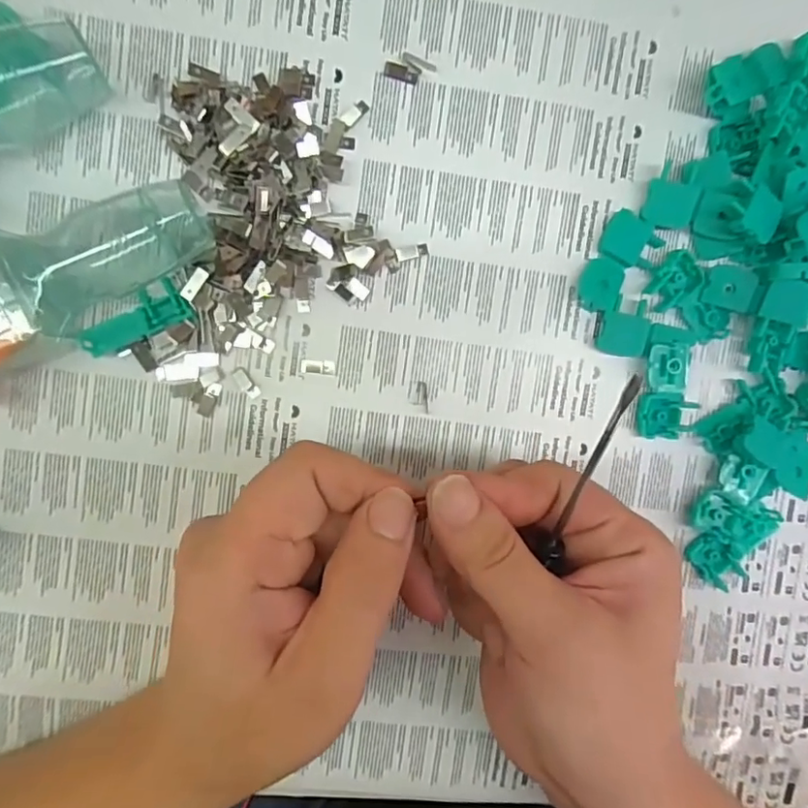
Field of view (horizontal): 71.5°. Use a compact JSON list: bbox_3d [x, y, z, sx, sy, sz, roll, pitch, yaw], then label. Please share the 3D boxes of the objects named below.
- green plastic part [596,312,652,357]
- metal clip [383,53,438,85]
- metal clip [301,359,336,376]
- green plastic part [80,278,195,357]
[{"bbox_3d":[0.097,-0.030,0.247,0.021,0.005,0.018,6,95,-5],"label":"green plastic part"},{"bbox_3d":[0.003,-0.138,0.231,0.020,0.005,0.010,11,94,-6],"label":"metal clip"},{"bbox_3d":[-0.036,-0.016,0.239,0.014,0.004,0.006,5,95,-5],"label":"metal clip"},{"bbox_3d":[-0.108,-0.034,0.226,0.042,0.008,0.016,-27,97,-2],"label":"green plastic part"}]

